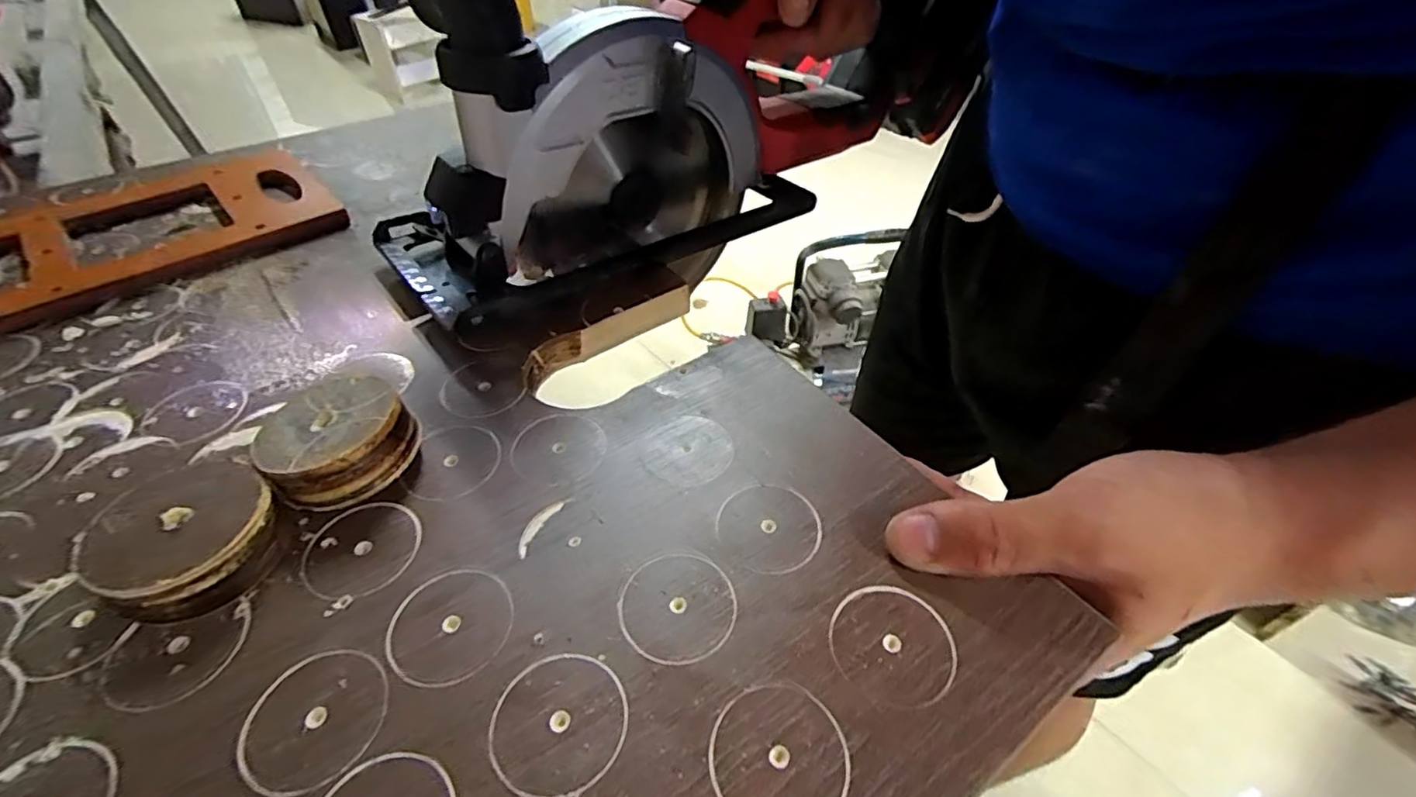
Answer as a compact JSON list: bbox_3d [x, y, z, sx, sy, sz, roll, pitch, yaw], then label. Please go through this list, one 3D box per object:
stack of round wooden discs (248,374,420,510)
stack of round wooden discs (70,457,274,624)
[{"bbox_3d":[-0.128,0.014,0.207,0.046,0.018,0.045,34,54,29],"label":"stack of round wooden discs"},{"bbox_3d":[-0.158,0.041,0.183,0.047,0.018,0.044,25,50,23],"label":"stack of round wooden discs"}]

